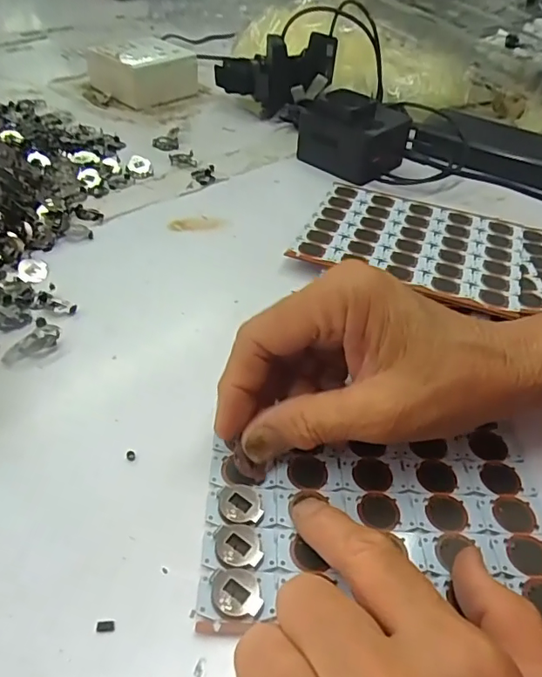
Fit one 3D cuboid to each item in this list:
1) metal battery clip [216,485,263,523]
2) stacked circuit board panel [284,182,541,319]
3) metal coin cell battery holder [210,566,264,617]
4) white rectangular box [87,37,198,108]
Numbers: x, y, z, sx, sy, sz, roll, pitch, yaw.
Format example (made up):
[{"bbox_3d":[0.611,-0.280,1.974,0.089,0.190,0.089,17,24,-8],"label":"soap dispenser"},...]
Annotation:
[{"bbox_3d":[-0.013,0.071,0.220,0.018,0.004,0.018,-3,45,-8],"label":"metal battery clip"},{"bbox_3d":[0.121,-0.062,0.366,0.189,0.013,0.116,17,46,13],"label":"stacked circuit board panel"},{"bbox_3d":[-0.013,0.095,0.193,0.019,0.004,0.017,1,44,-4],"label":"metal coin cell battery holder"},{"bbox_3d":[-0.139,-0.294,0.559,0.094,0.044,0.088,-32,55,-32],"label":"white rectangular box"}]

